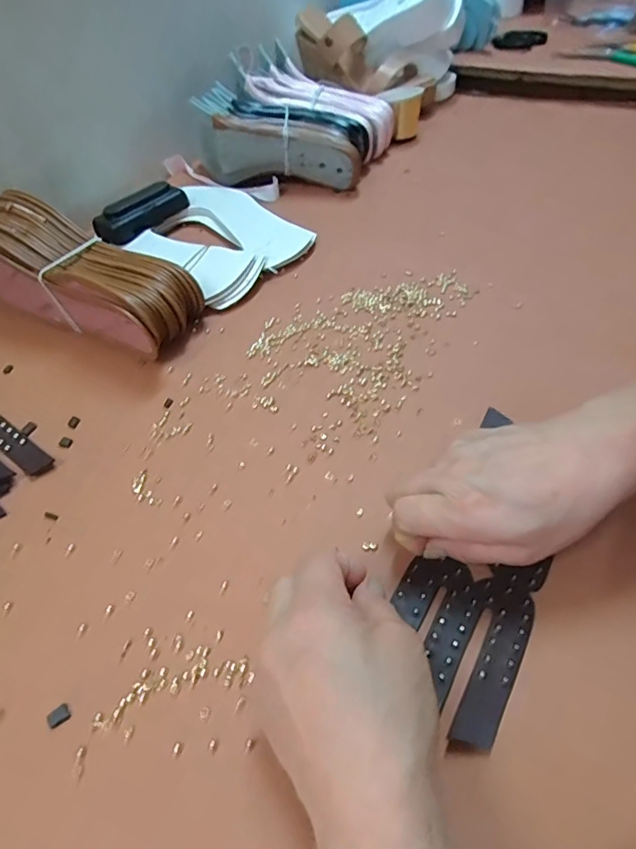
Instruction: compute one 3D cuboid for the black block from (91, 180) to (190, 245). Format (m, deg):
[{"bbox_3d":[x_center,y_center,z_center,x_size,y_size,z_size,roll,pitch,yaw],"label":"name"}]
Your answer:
[{"bbox_3d":[-0.197,-0.238,0.558,0.103,0.033,0.039,-39,57,-25],"label":"black block"}]

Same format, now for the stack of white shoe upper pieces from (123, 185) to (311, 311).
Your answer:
[{"bbox_3d":[-0.111,-0.204,0.538,0.146,0.021,0.201,-37,56,-24],"label":"stack of white shoe upper pieces"}]

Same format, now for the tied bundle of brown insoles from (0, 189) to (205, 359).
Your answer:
[{"bbox_3d":[-0.224,-0.138,0.457,0.251,0.080,0.078,21,55,21],"label":"tied bundle of brown insoles"}]

